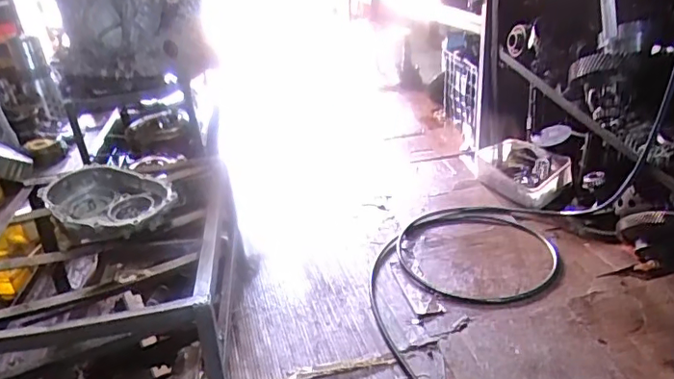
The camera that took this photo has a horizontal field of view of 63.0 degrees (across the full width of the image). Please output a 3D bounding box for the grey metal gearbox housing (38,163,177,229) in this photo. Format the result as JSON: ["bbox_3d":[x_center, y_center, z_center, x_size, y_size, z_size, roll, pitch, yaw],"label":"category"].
[{"bbox_3d":[-0.507,0.028,1.208,0.365,0.061,0.199,15,35,35],"label":"grey metal gearbox housing"}]

